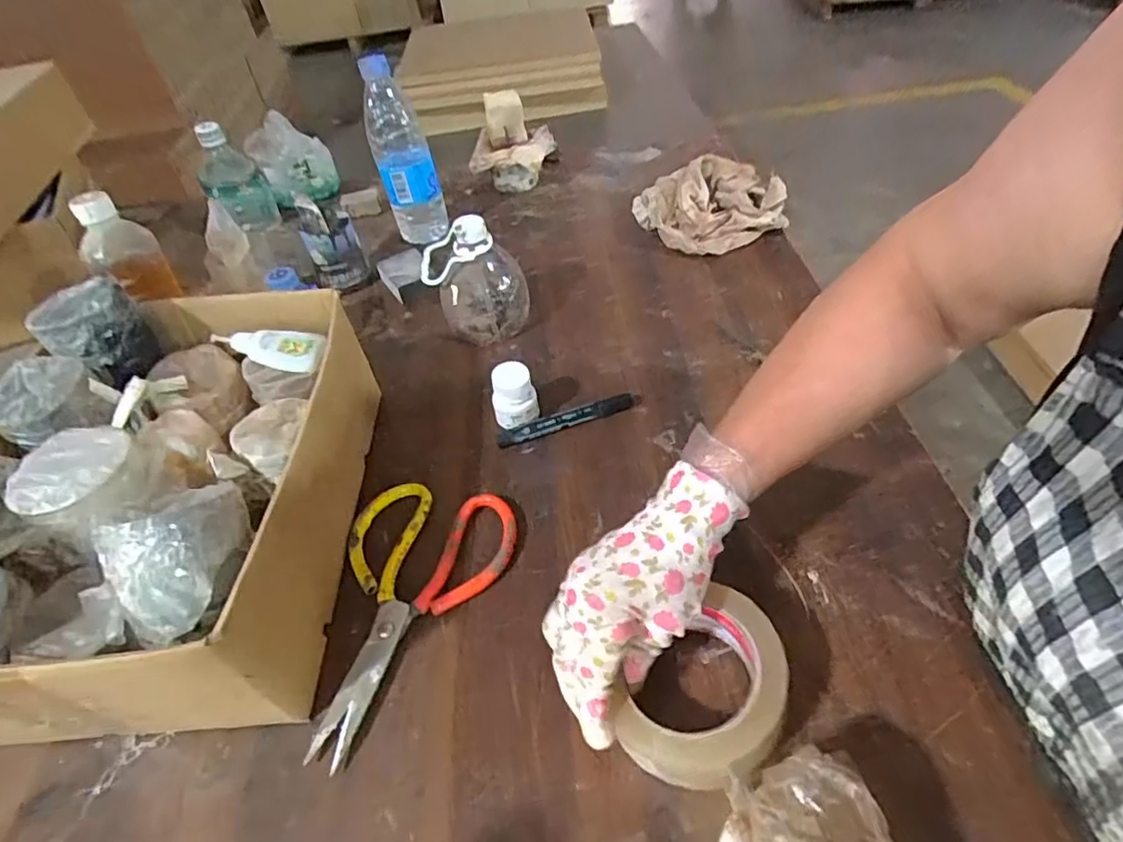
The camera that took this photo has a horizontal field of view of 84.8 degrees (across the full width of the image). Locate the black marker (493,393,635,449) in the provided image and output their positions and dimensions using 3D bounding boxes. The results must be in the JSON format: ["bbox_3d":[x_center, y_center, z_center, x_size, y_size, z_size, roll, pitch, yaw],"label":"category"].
[{"bbox_3d":[0.004,0.000,0.558,0.127,0.018,0.015,-15,47,-8],"label":"black marker"}]

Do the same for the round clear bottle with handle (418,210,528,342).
[{"bbox_3d":[-0.090,-0.148,0.640,0.103,0.121,0.083,-11,46,-5],"label":"round clear bottle with handle"}]

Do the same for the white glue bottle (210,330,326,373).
[{"bbox_3d":[-0.246,-0.065,0.518,0.090,0.022,0.036,6,47,11],"label":"white glue bottle"}]

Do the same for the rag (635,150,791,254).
[{"bbox_3d":[0.183,-0.269,0.755,0.183,0.080,0.134,3,48,11],"label":"rag"}]

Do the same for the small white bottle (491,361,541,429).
[{"bbox_3d":[-0.042,-0.020,0.555,0.040,0.057,0.033,-12,46,-5],"label":"small white bottle"}]

